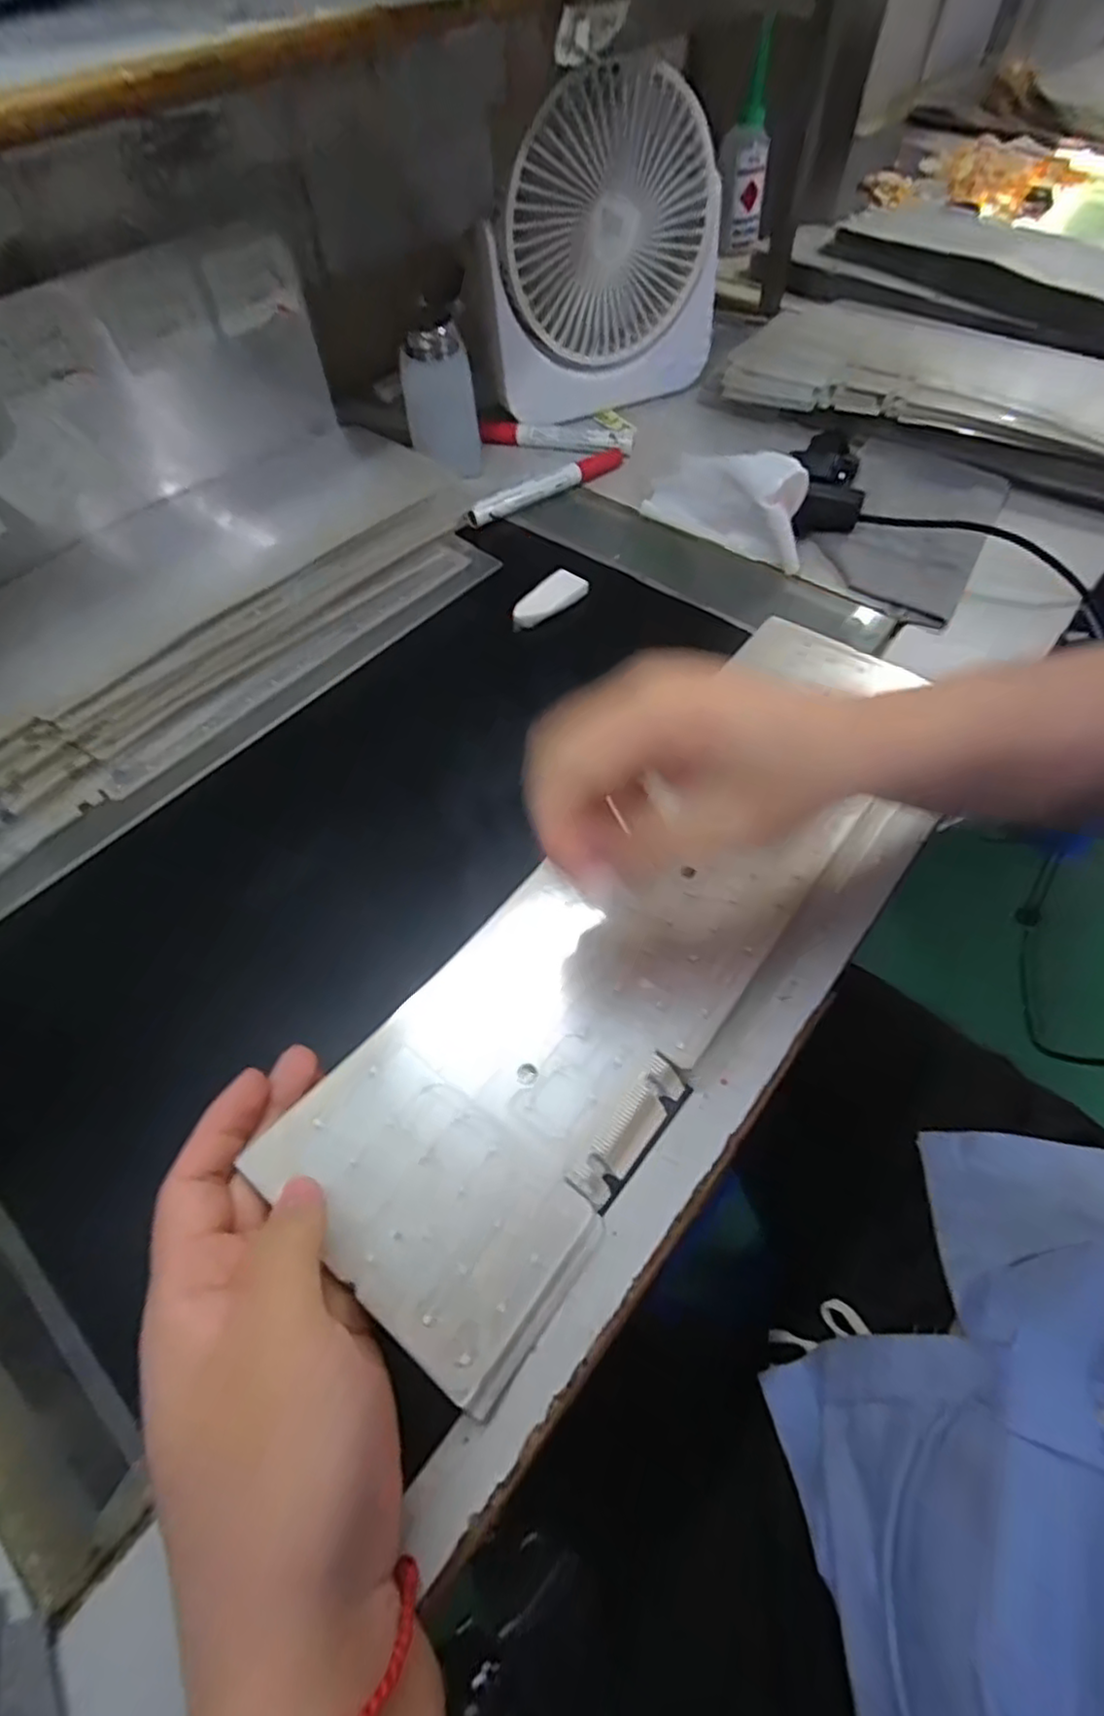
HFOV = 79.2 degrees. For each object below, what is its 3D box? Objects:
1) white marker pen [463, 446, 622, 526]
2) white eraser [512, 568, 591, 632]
[{"bbox_3d":[-0.002,-0.292,0.521,0.149,0.016,0.019,-36,63,-18],"label":"white marker pen"},{"bbox_3d":[-0.005,-0.173,0.448,0.026,0.012,0.060,39,67,23],"label":"white eraser"}]

